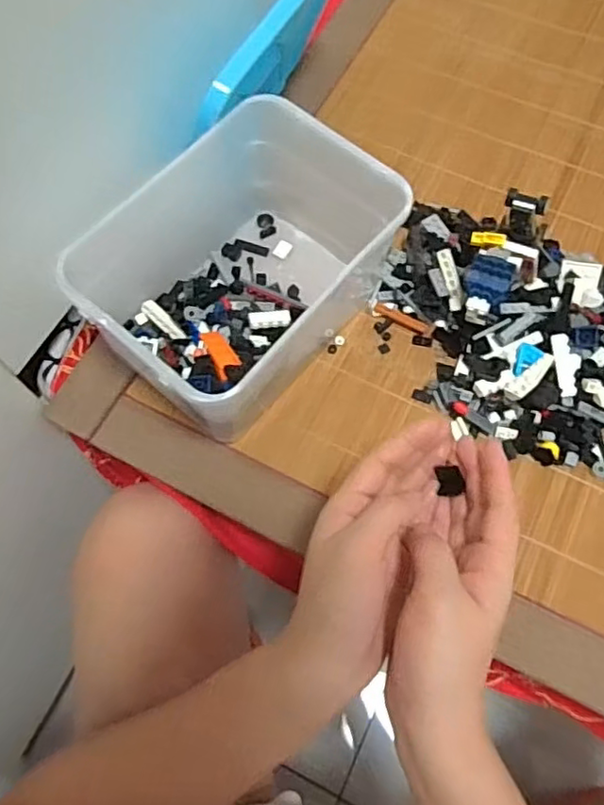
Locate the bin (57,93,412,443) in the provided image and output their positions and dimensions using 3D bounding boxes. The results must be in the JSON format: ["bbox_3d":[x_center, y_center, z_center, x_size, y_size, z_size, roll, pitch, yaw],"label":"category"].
[{"bbox_3d":[-0.044,-0.089,0.460,0.151,0.118,0.209,37,73,15],"label":"bin"}]

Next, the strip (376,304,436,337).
[{"bbox_3d":[0.084,-0.068,0.508,0.050,0.004,0.009,26,70,11],"label":"strip"}]

